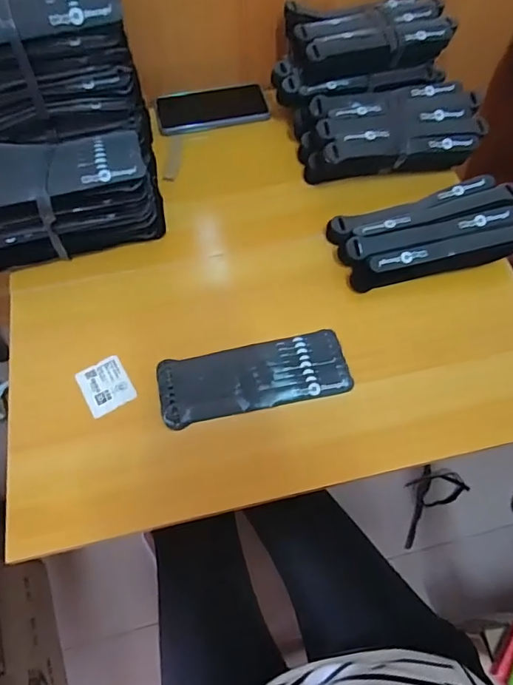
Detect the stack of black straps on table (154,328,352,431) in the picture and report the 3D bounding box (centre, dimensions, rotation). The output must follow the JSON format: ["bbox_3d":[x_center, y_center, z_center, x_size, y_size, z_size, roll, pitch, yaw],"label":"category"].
[{"bbox_3d":[-0.003,0.036,0.506,0.197,0.018,0.073,-10,63,-8],"label":"stack of black straps on table"}]

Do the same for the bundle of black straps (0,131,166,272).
[{"bbox_3d":[-0.218,-0.164,0.543,0.217,0.105,0.088,-13,63,-10],"label":"bundle of black straps"}]

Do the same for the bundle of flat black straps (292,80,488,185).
[{"bbox_3d":[0.172,-0.274,0.622,0.220,0.076,0.126,-10,63,-8],"label":"bundle of flat black straps"}]

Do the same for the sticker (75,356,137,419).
[{"bbox_3d":[-0.160,0.045,0.506,0.050,0.005,0.057,-27,67,-18],"label":"sticker"}]

